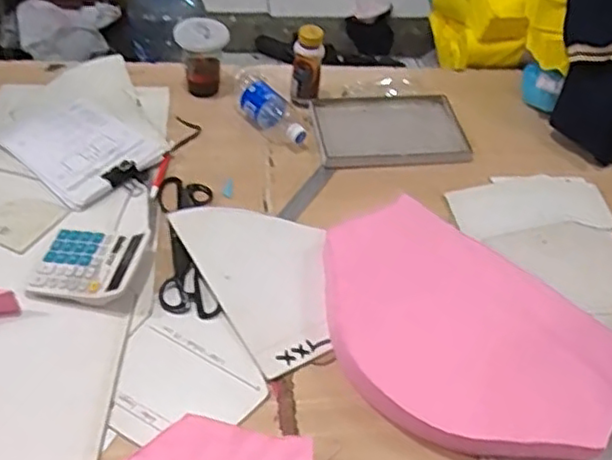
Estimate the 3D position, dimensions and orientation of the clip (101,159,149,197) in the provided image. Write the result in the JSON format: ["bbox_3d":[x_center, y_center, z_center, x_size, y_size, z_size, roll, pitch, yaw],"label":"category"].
[{"bbox_3d":[-0.271,-0.082,0.999,0.066,0.016,0.052,32,52,23],"label":"clip"}]

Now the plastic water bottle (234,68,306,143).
[{"bbox_3d":[-0.060,-0.207,1.115,0.077,0.057,0.181,-23,53,-24],"label":"plastic water bottle"}]

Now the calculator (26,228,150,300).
[{"bbox_3d":[-0.288,0.043,0.870,0.134,0.034,0.132,11,47,5],"label":"calculator"}]

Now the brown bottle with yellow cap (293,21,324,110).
[{"bbox_3d":[0.003,-0.285,1.139,0.053,0.134,0.047,4,47,-1],"label":"brown bottle with yellow cap"}]

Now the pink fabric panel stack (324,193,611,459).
[{"bbox_3d":[0.183,0.127,0.836,0.303,0.056,0.411,-33,58,-30],"label":"pink fabric panel stack"}]

